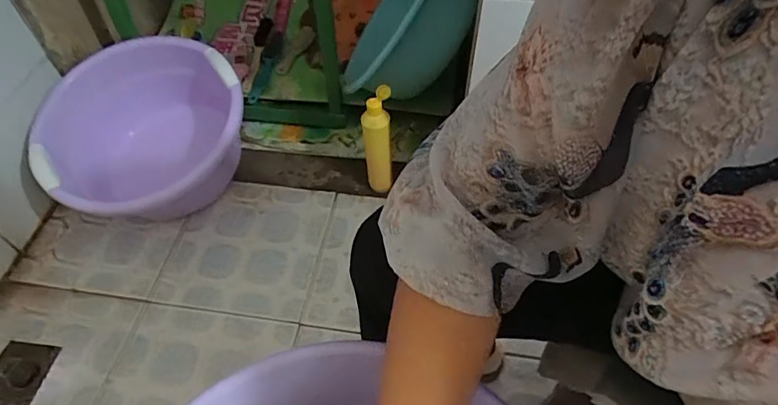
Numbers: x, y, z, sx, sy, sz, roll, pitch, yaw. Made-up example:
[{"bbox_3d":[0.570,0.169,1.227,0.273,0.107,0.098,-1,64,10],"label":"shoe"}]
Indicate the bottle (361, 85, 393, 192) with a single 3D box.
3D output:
[{"bbox_3d":[-0.018,-0.112,0.939,0.049,0.227,0.072,5,54,7],"label":"bottle"}]

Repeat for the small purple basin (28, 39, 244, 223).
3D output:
[{"bbox_3d":[-0.495,-0.146,0.999,0.369,0.220,0.342,-31,58,-18],"label":"small purple basin"}]

